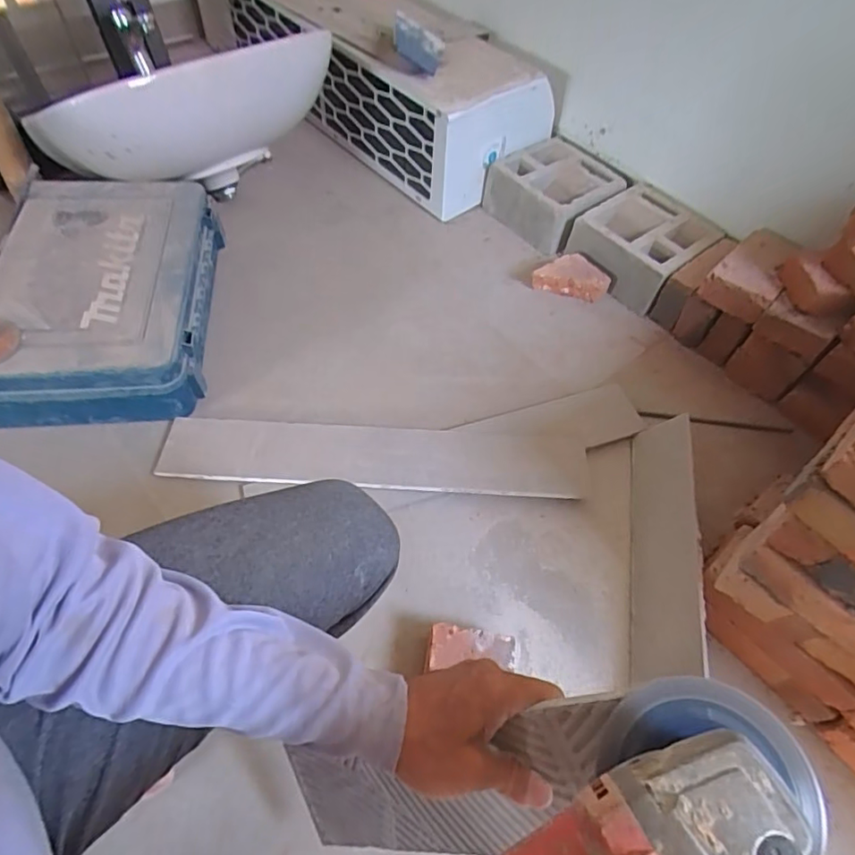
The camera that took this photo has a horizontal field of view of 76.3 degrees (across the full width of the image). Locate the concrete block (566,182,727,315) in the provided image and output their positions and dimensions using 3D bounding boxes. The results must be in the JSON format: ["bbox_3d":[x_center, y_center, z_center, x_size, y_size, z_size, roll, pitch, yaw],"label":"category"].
[{"bbox_3d":[0.415,-0.355,1.066,0.224,0.109,0.208,-35,64,-24],"label":"concrete block"}]

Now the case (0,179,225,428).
[{"bbox_3d":[-0.485,-0.196,0.840,0.284,0.141,0.393,-1,57,-6],"label":"case"}]

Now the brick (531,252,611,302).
[{"bbox_3d":[0.274,-0.288,1.040,0.142,0.051,0.064,12,55,5],"label":"brick"}]

